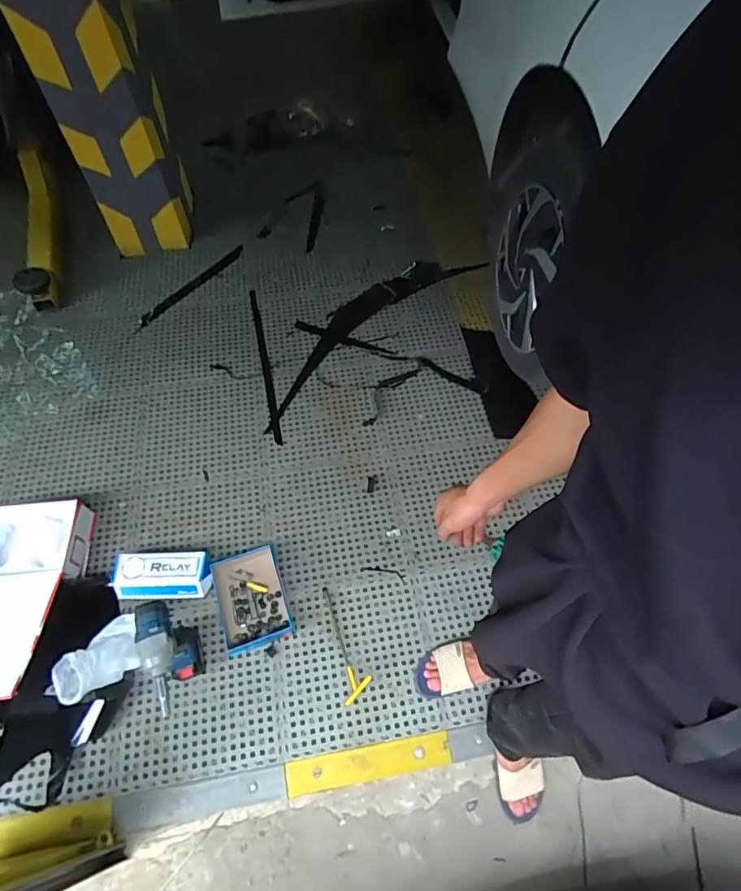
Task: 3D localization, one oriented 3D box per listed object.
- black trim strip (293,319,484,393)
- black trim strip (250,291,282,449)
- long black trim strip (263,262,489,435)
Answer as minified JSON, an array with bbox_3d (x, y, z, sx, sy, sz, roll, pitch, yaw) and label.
[{"bbox_3d":[0.067,-0.341,1.822,0.749,0.012,0.069,18,60,11],"label":"black trim strip"},{"bbox_3d":[-0.385,-0.306,1.803,0.026,0.017,0.727,-11,59,-7],"label":"black trim strip"},{"bbox_3d":[-0.015,-0.489,1.900,1.132,0.033,0.242,-39,66,-21],"label":"long black trim strip"}]

